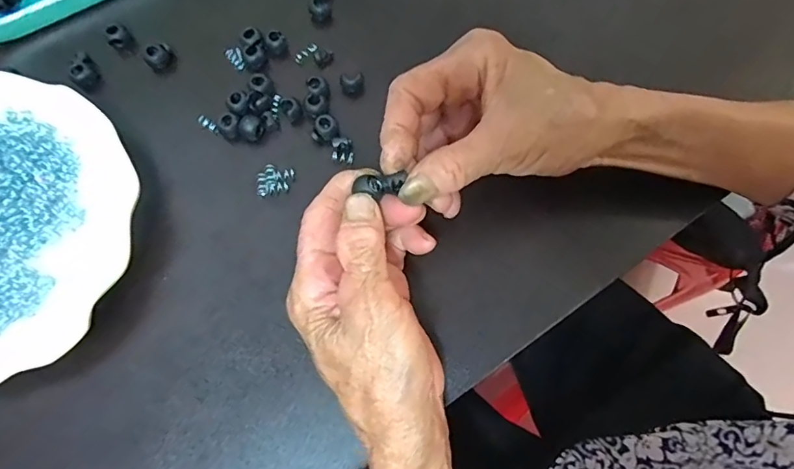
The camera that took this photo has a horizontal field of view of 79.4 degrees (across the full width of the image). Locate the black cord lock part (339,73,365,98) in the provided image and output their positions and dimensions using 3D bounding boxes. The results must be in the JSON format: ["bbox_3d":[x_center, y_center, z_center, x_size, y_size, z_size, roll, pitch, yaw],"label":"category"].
[{"bbox_3d":[-0.030,-0.099,0.320,0.016,0.015,0.009,-9,75,-3],"label":"black cord lock part"}]

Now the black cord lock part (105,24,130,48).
[{"bbox_3d":[-0.189,-0.133,0.324,0.014,0.015,0.010,-39,78,-11],"label":"black cord lock part"}]

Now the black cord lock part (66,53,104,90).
[{"bbox_3d":[-0.210,-0.110,0.321,0.017,0.017,0.019,-39,78,-10],"label":"black cord lock part"}]

